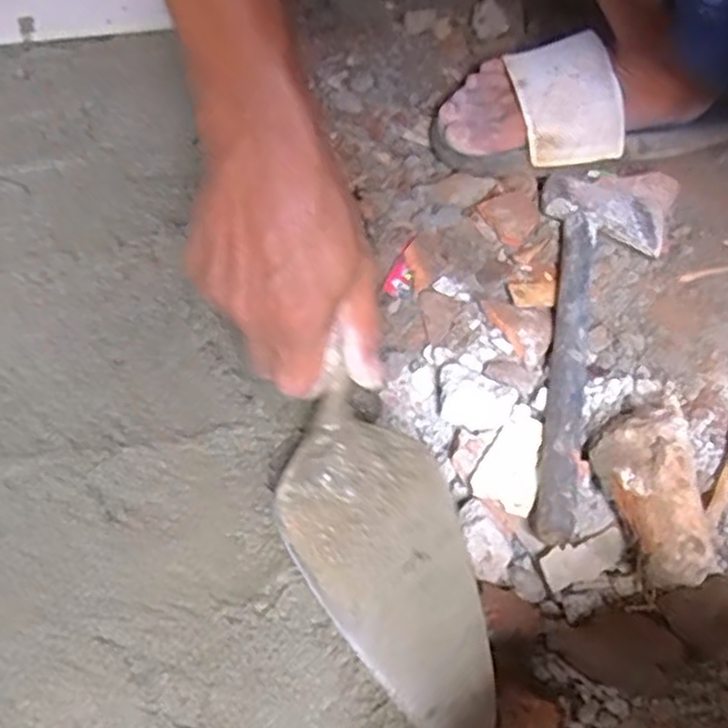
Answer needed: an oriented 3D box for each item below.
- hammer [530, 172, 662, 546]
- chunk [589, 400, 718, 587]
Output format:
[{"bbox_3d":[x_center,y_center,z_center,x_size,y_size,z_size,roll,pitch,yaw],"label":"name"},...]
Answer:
[{"bbox_3d":[0.161,-0.024,0.477,0.088,0.032,0.298,8,60,2],"label":"hammer"},{"bbox_3d":[0.170,0.072,0.417,0.060,0.040,0.109,1,60,-2],"label":"chunk"}]

